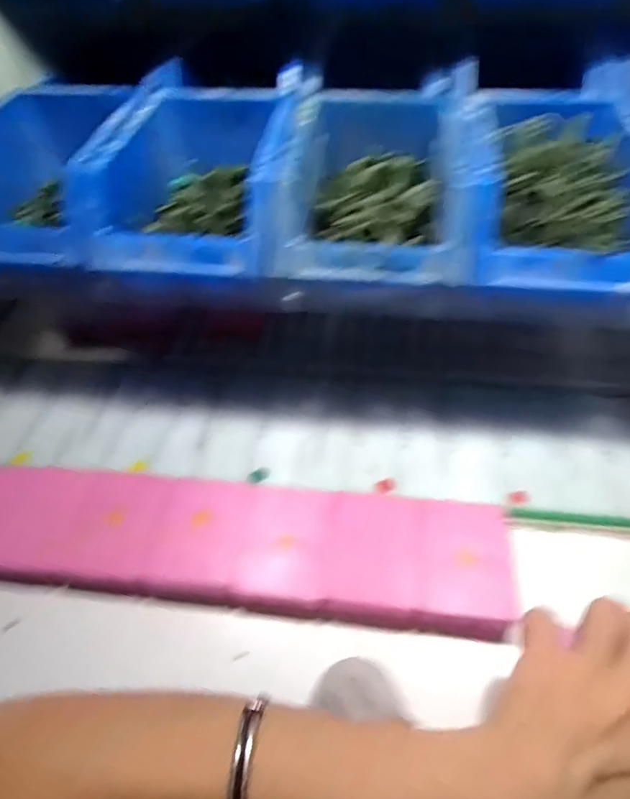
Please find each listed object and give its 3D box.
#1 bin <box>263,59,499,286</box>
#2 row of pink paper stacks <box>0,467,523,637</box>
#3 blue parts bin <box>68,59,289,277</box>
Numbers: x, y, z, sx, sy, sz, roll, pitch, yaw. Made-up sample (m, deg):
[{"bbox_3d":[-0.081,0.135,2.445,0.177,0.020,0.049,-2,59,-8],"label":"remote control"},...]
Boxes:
[{"bbox_3d":[0.045,-0.153,0.367,0.131,0.071,0.183,4,48,7],"label":"bin"},{"bbox_3d":[-0.073,0.090,0.342,0.399,0.020,0.086,2,48,5],"label":"row of pink paper stacks"},{"bbox_3d":[-0.082,-0.178,0.396,0.129,0.073,0.231,1,48,4],"label":"blue parts bin"}]

